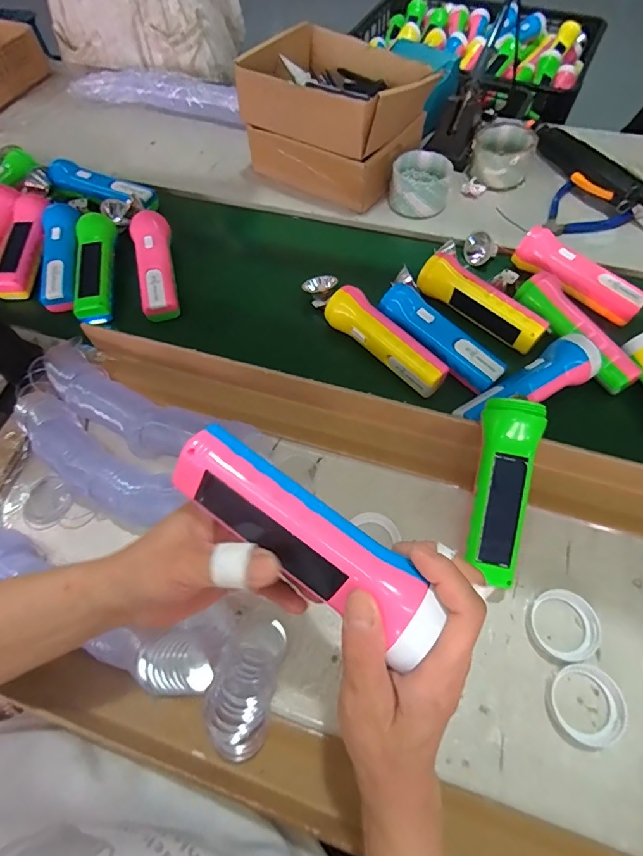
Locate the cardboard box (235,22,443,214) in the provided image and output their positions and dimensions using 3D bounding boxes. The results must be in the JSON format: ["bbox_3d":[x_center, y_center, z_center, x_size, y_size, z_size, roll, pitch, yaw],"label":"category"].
[{"bbox_3d":[0.022,-0.449,0.640,0.221,0.149,0.184,33,70,19],"label":"cardboard box"}]

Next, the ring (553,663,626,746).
[{"bbox_3d":[0.205,0.213,0.338,0.050,0.012,0.054,-1,63,2],"label":"ring"}]

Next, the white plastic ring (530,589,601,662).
[{"bbox_3d":[0.203,0.164,0.367,0.050,0.011,0.053,-1,63,2],"label":"white plastic ring"}]

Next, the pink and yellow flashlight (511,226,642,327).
[{"bbox_3d":[0.312,-0.185,0.535,0.160,0.046,0.041,40,71,20],"label":"pink and yellow flashlight"}]

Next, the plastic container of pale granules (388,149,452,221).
[{"bbox_3d":[0.141,-0.348,0.629,0.079,0.052,0.085,7,63,8],"label":"plastic container of pale granules"}]

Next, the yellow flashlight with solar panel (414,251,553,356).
[{"bbox_3d":[0.187,-0.147,0.518,0.153,0.045,0.038,40,71,20],"label":"yellow flashlight with solar panel"}]

